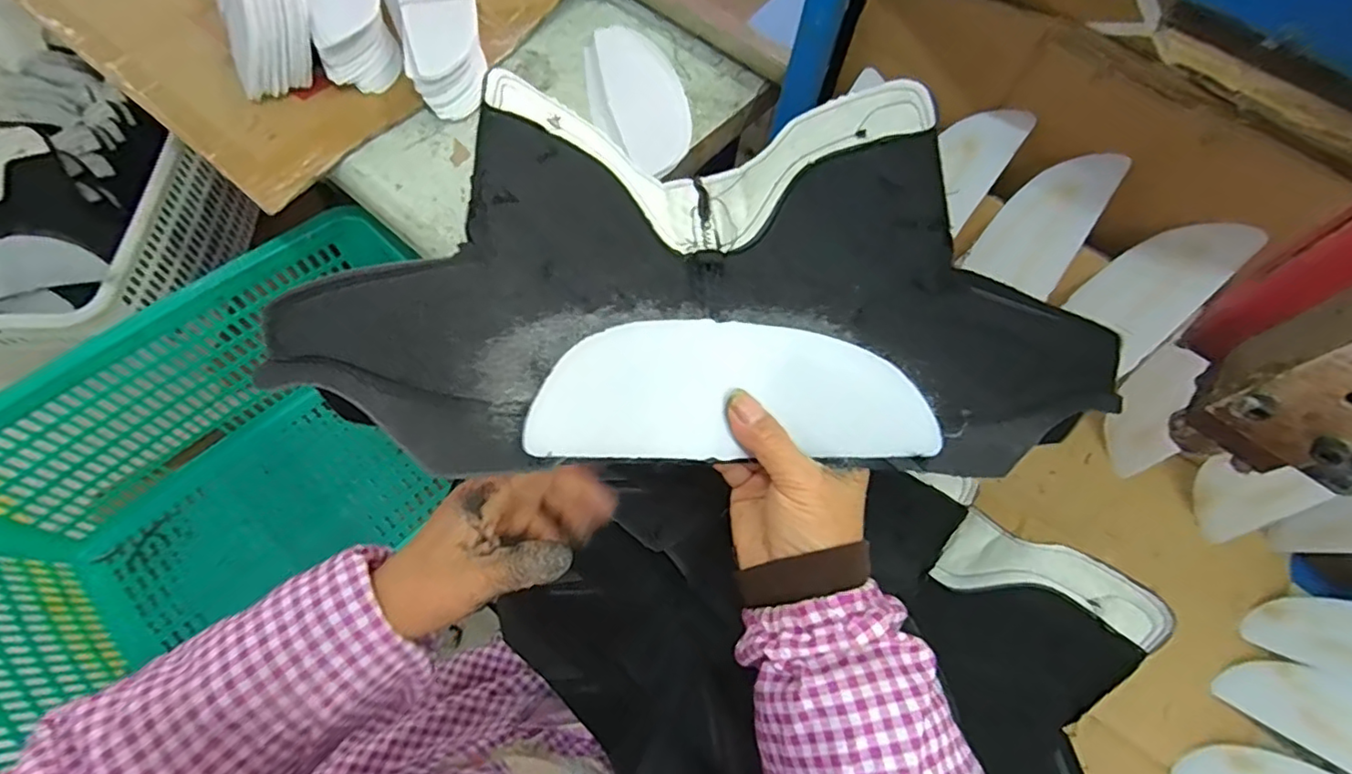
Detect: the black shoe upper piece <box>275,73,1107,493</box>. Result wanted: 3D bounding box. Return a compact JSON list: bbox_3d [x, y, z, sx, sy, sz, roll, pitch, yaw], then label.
[{"bbox_3d":[0.032,-0.058,0.298,0.343,0.104,0.195,-3,65,-5],"label":"black shoe upper piece"}]

